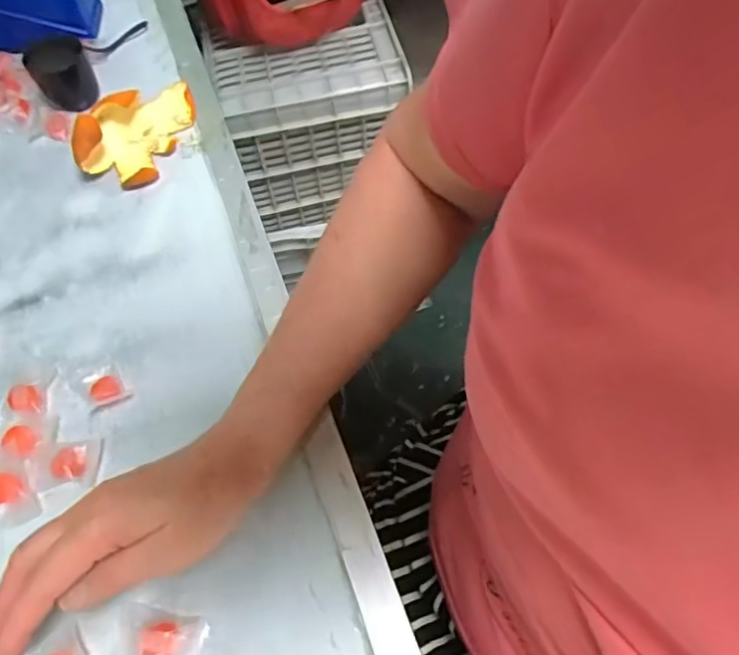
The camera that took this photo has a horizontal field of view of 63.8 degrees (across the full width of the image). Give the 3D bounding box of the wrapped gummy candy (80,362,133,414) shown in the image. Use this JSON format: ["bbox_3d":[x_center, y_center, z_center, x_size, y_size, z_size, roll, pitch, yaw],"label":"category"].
[{"bbox_3d":[-0.186,0.039,0.411,0.026,0.016,0.032,-30,64,-15],"label":"wrapped gummy candy"}]

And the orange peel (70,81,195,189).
[{"bbox_3d":[-0.203,-0.179,0.520,0.062,0.047,0.117,14,61,9],"label":"orange peel"}]

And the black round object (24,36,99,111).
[{"bbox_3d":[-0.283,-0.238,0.549,0.054,0.048,0.058,-33,65,-17],"label":"black round object"}]

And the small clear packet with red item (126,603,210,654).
[{"bbox_3d":[-0.117,0.175,0.334,0.046,0.014,0.029,10,60,7],"label":"small clear packet with red item"}]

